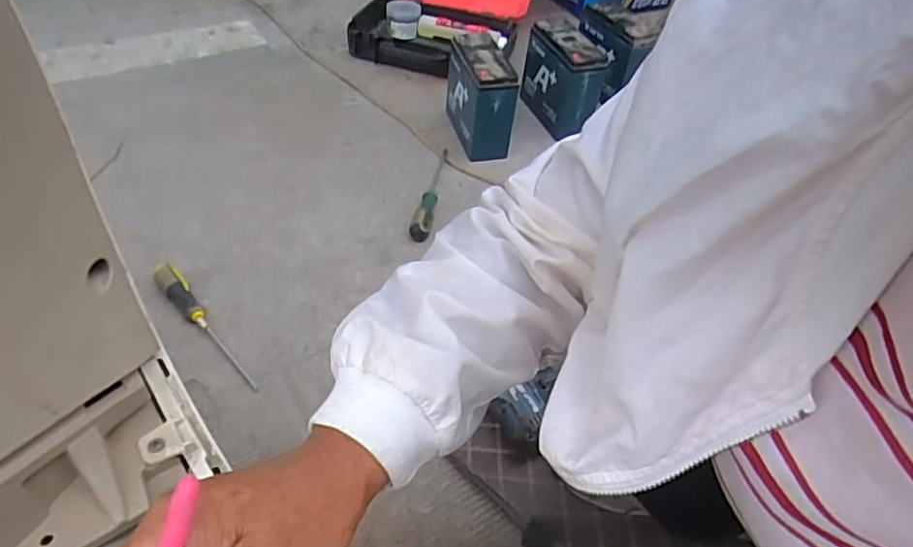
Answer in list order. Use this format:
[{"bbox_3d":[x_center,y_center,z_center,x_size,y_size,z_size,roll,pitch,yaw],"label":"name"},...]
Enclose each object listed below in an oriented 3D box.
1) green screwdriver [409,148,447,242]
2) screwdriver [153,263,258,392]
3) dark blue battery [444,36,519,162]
[{"bbox_3d":[-0.045,-0.149,1.028,0.033,0.038,0.260,7,46,0],"label":"green screwdriver"},{"bbox_3d":[-0.334,0.061,0.786,0.029,0.033,0.237,-33,58,-32],"label":"screwdriver"},{"bbox_3d":[0.046,-0.348,1.164,0.095,0.167,0.182,-6,47,-12],"label":"dark blue battery"}]

